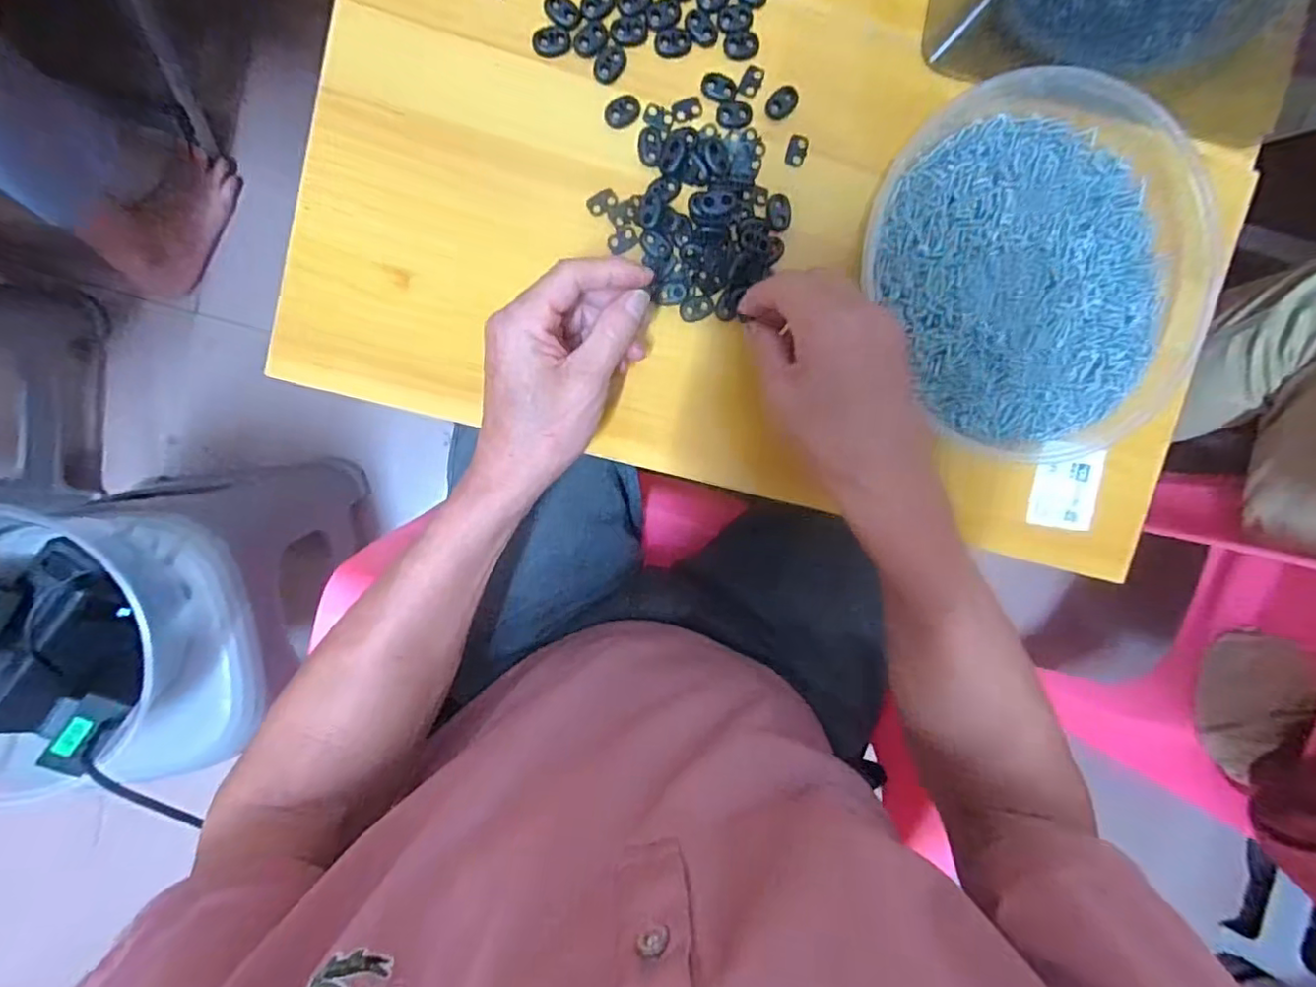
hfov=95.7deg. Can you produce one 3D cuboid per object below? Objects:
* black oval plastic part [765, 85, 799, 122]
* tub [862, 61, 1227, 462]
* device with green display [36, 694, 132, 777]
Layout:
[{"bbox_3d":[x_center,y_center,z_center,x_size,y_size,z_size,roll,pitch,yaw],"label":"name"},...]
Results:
[{"bbox_3d":[0.076,-0.239,0.365,0.015,0.006,0.022,42,91,-9],"label":"black oval plastic part"},{"bbox_3d":[0.242,-0.139,0.379,0.232,0.038,0.229,31,93,-9],"label":"tub"},{"bbox_3d":[-0.446,0.187,0.461,0.027,0.020,0.063,32,80,-9],"label":"device with green display"}]

